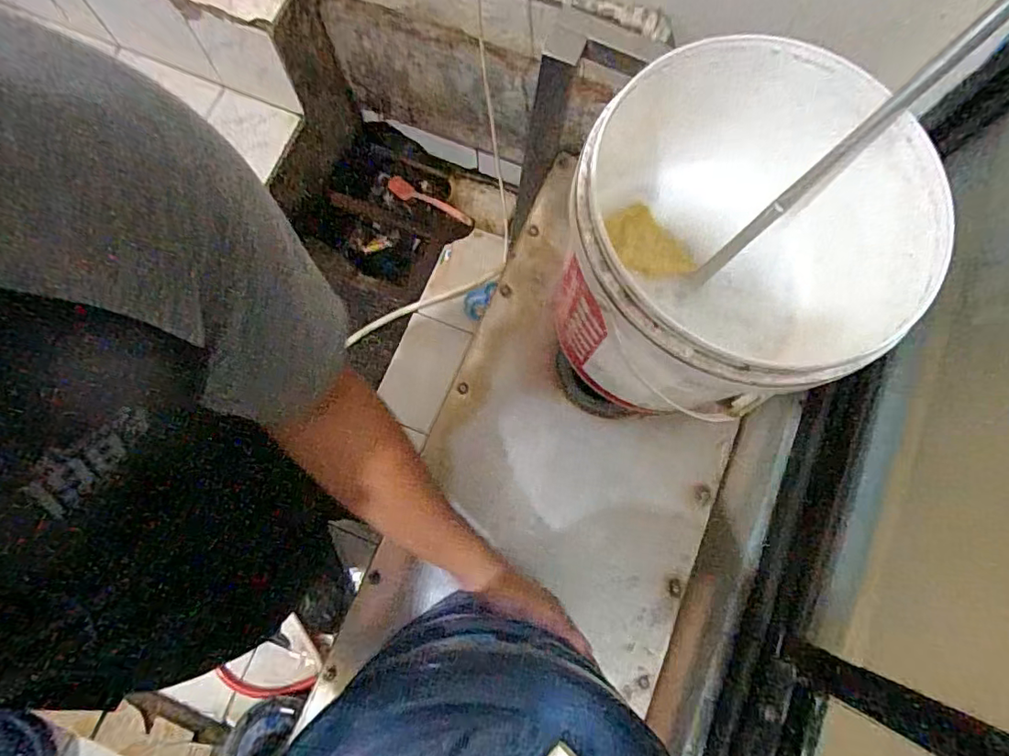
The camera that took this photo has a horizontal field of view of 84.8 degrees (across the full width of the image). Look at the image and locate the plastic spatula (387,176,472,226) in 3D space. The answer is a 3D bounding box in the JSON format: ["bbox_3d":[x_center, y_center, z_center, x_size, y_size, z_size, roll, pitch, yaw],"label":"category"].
[{"bbox_3d":[-0.217,-0.508,1.585,0.297,0.062,0.052,31,79,7],"label":"plastic spatula"}]

